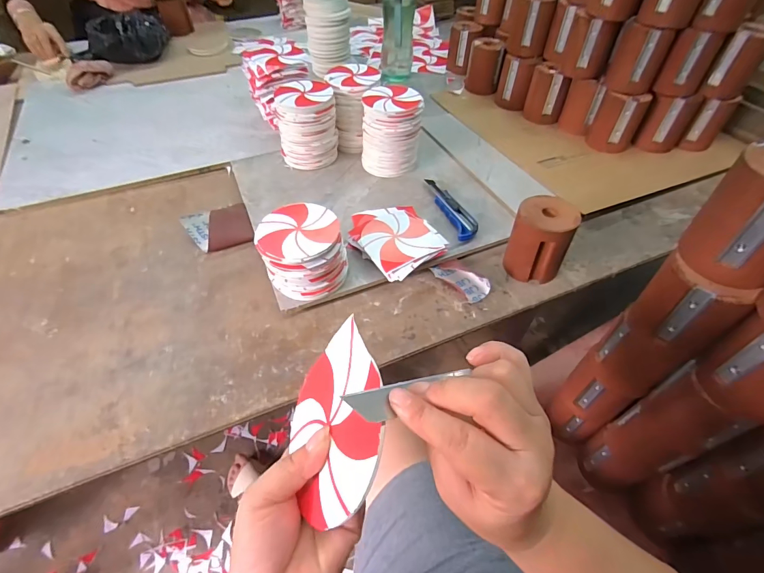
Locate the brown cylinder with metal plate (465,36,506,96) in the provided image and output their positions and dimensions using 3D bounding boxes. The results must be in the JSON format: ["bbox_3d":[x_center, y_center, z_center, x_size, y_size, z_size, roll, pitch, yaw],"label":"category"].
[{"bbox_3d":[0.240,-0.518,0.905,0.076,0.090,0.074,12,52,10],"label":"brown cylinder with metal plate"}]

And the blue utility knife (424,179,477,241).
[{"bbox_3d":[0.115,-0.130,0.635,0.038,0.023,0.163,-12,52,-9],"label":"blue utility knife"}]

